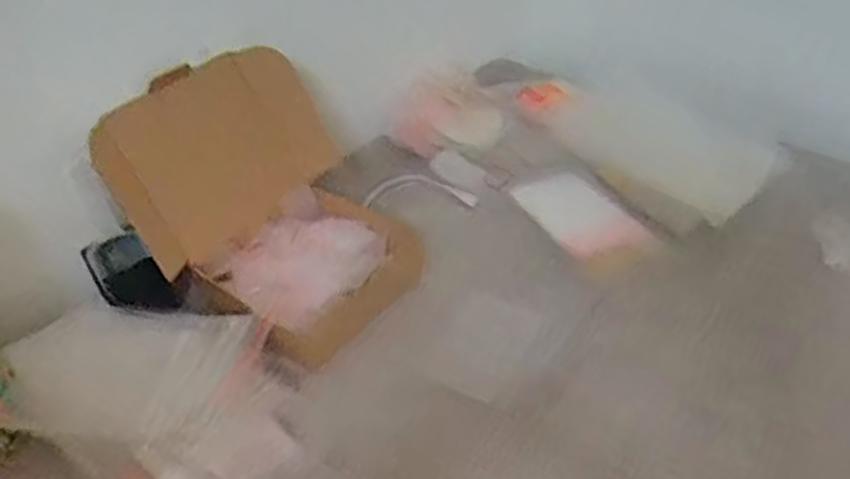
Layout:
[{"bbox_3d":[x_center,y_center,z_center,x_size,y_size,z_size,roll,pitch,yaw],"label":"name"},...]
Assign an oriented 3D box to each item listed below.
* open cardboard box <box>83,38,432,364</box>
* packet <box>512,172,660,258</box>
[{"bbox_3d":[-0.134,-0.040,0.721,0.228,0.189,0.251,23,47,30],"label":"open cardboard box"},{"bbox_3d":[0.168,-0.027,0.818,0.077,0.008,0.146,-33,53,-16],"label":"packet"}]

